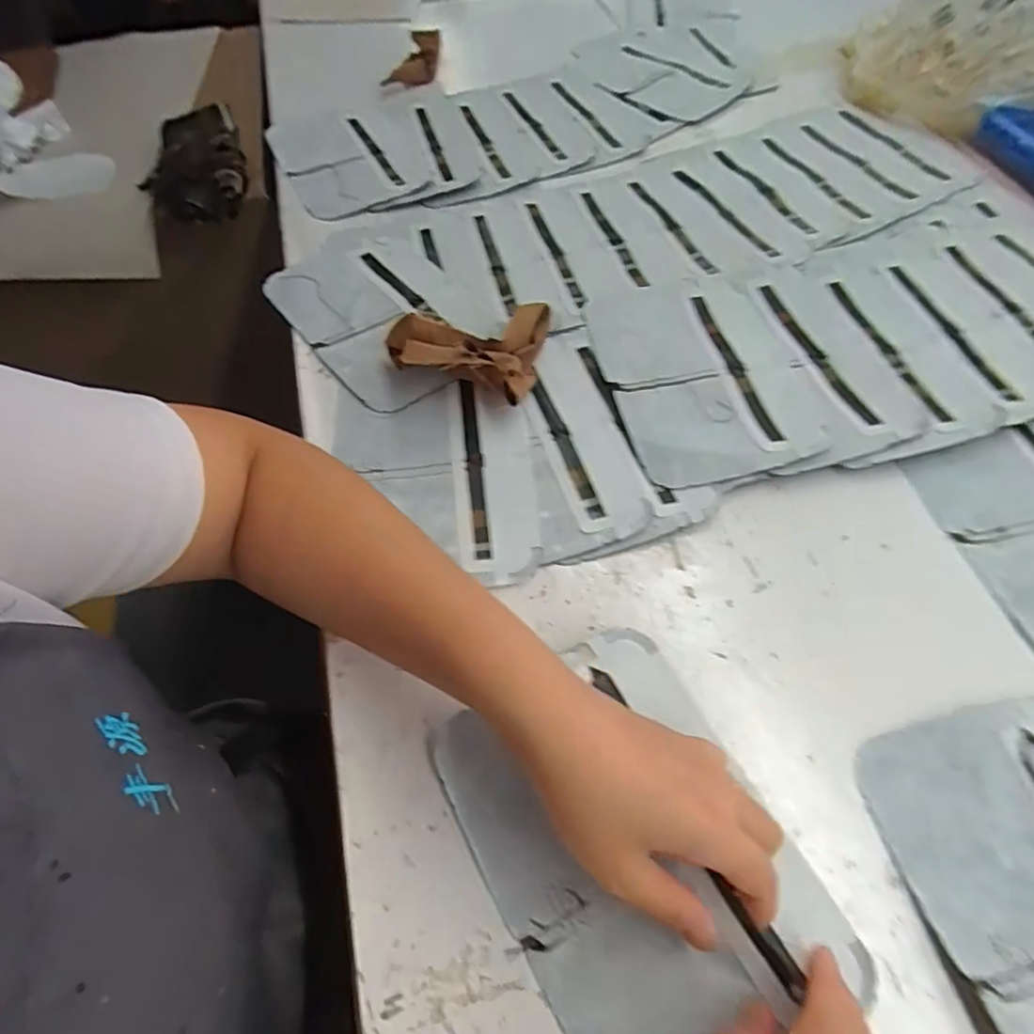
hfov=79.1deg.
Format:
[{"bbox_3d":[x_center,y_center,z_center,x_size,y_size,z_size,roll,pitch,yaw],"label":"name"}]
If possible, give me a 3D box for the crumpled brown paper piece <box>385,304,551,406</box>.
[{"bbox_3d":[-0.040,-0.127,0.464,0.112,0.042,0.088,10,57,10],"label":"crumpled brown paper piece"}]

